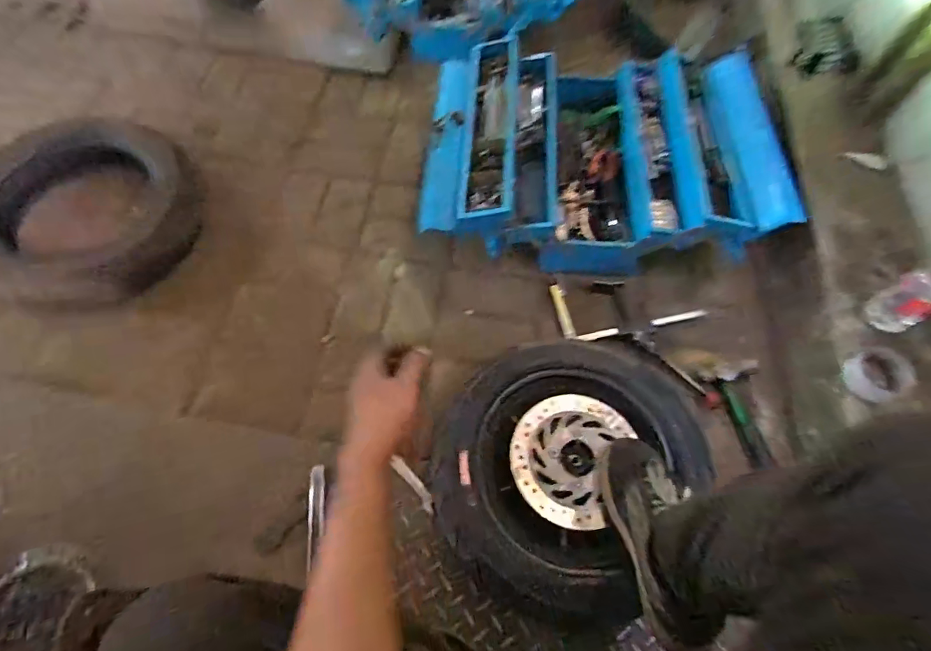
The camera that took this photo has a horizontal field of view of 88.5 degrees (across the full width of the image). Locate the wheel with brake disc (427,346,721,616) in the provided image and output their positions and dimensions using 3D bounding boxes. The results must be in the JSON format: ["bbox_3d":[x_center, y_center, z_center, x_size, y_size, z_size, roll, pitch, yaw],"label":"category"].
[{"bbox_3d":[0.158,0.217,0.799,0.392,0.143,0.419,1,63,-2],"label":"wheel with brake disc"}]

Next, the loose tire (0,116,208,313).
[{"bbox_3d":[-0.760,-0.234,0.965,0.383,0.137,0.438,30,65,12],"label":"loose tire"}]

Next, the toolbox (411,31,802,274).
[{"bbox_3d":[0.271,-0.396,1.045,0.693,0.210,0.539,6,63,0],"label":"toolbox"}]

